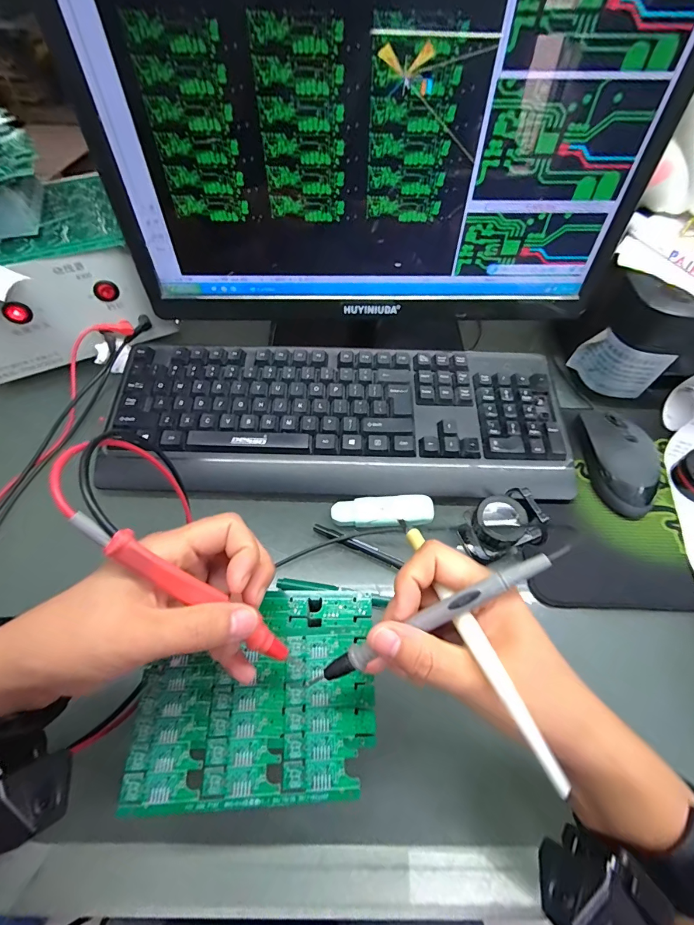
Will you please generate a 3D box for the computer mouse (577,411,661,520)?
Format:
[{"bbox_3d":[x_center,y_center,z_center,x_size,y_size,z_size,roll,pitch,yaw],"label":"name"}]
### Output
[{"bbox_3d":[0.255,-0.007,0.366,0.051,0.031,0.111,-2,58,-3],"label":"computer mouse"}]

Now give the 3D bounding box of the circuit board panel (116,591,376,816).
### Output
[{"bbox_3d":[-0.053,0.138,0.238,0.136,0.004,0.108,-1,58,-3],"label":"circuit board panel"}]

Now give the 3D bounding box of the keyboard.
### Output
[{"bbox_3d":[-0.006,-0.045,0.380,0.427,0.029,0.156,1,58,-1],"label":"keyboard"}]

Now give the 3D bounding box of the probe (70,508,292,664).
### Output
[{"bbox_3d":[-0.079,0.066,0.199,0.127,0.017,0.013,44,59,-21],"label":"probe"}]

